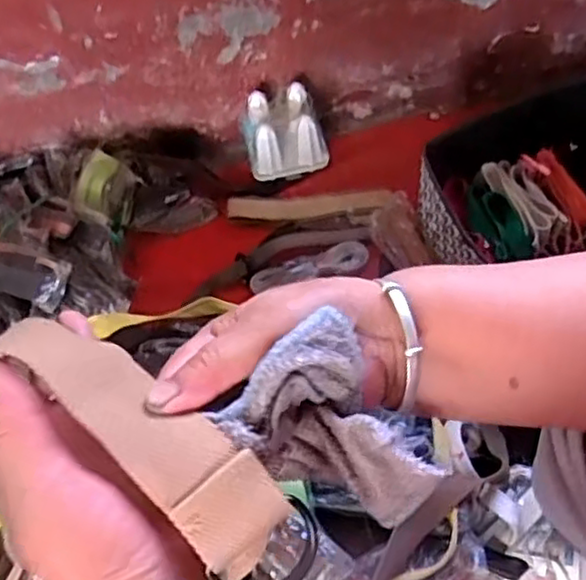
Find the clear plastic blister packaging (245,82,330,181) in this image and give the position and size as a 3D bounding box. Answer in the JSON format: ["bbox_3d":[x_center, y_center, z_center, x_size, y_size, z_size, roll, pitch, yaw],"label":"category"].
[{"bbox_3d":[-0.012,-0.238,1.095,0.125,0.121,0.081,-9,54,0],"label":"clear plastic blister packaging"}]

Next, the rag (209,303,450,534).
[{"bbox_3d":[0.017,0.063,0.290,0.064,0.063,0.072,-38,60,-20],"label":"rag"}]

